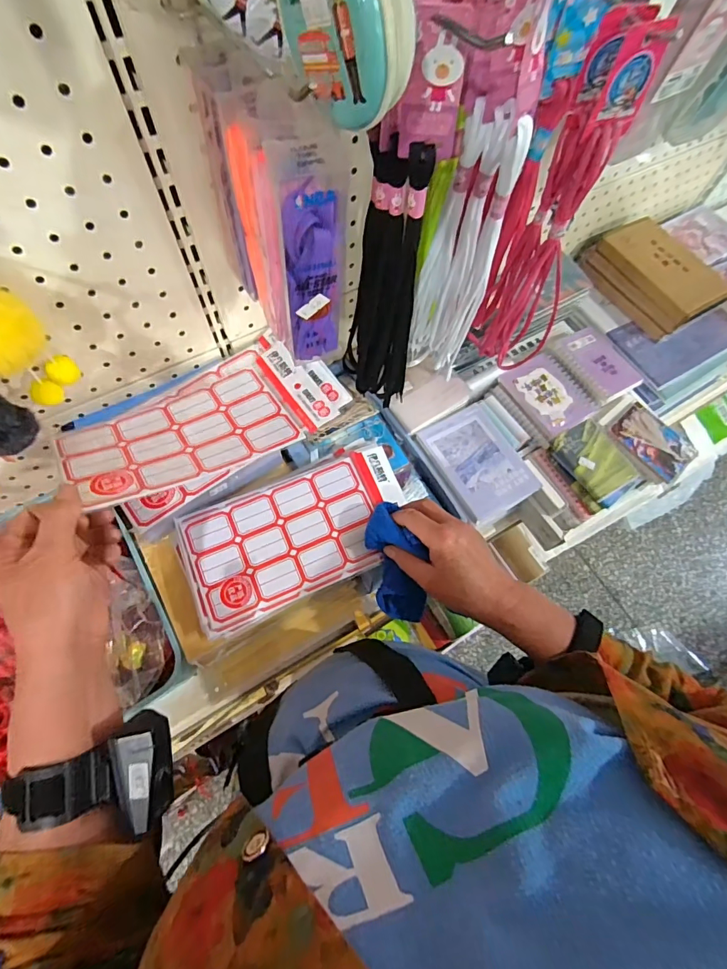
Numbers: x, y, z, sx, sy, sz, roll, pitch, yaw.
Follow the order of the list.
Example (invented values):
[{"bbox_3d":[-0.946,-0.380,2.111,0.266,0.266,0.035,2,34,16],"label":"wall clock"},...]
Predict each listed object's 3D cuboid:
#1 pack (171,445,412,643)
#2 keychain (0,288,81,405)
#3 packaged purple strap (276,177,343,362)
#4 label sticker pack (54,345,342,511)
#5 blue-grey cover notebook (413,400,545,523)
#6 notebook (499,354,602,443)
[{"bbox_3d":[-0.069,0.051,0.482,0.243,0.015,0.130,-23,70,-12],"label":"pack"},{"bbox_3d":[-0.257,-0.099,0.326,0.052,0.099,0.058,41,71,14],"label":"keychain"},{"bbox_3d":[-0.031,-0.124,0.283,0.035,0.135,0.012,-15,69,-9],"label":"packaged purple strap"},{"bbox_3d":[-0.151,-0.058,0.419,0.231,0.021,0.115,-27,57,-22],"label":"label sticker pack"},{"bbox_3d":[0.152,-0.033,0.575,0.111,0.007,0.143,-28,71,-13],"label":"blue-grey cover notebook"},{"bbox_3d":[0.264,-0.131,0.619,0.098,0.009,0.111,-29,71,-14],"label":"notebook"}]

